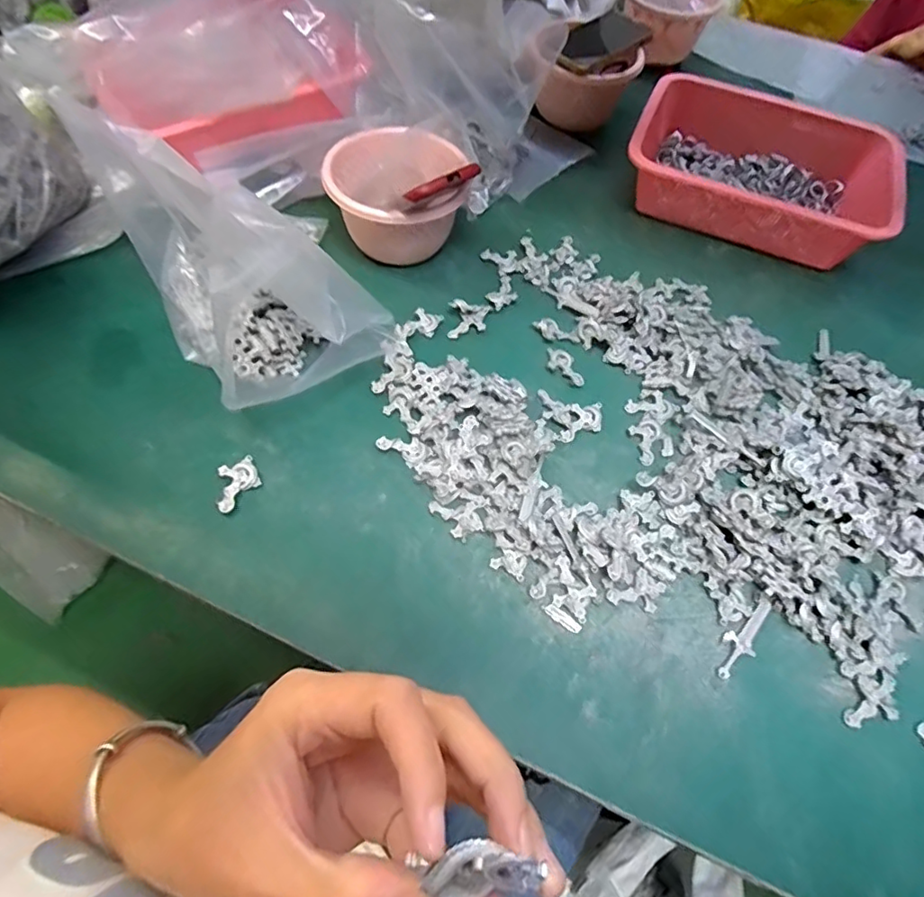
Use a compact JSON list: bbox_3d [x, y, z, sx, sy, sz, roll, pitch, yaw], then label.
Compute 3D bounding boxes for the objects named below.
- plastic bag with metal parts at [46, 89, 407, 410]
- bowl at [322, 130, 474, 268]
[{"bbox_3d":[-0.212,-0.203,0.520,0.182,0.154,0.364,-32,66,-20],"label":"plastic bag with metal parts"},{"bbox_3d":[-0.072,-0.260,0.591,0.122,0.097,0.133,-13,61,-11],"label":"bowl"}]

